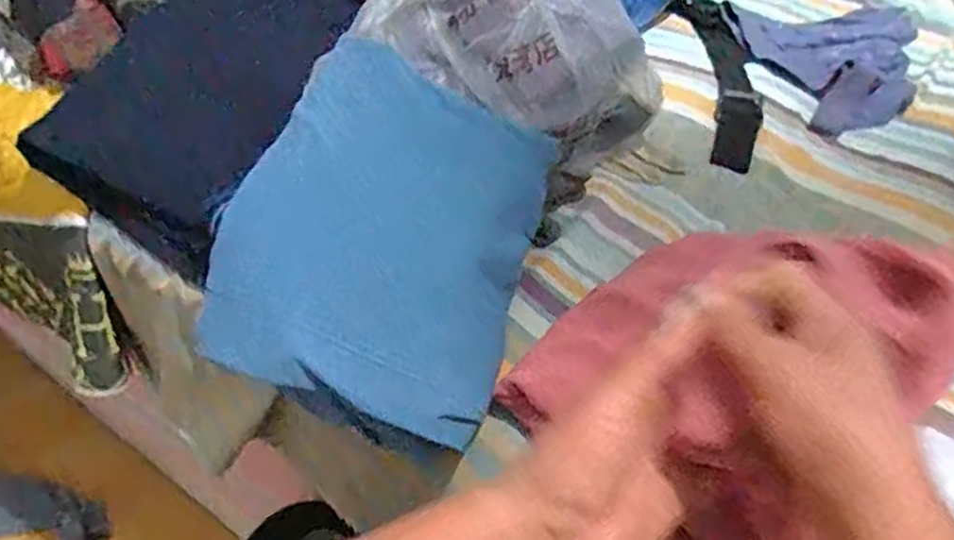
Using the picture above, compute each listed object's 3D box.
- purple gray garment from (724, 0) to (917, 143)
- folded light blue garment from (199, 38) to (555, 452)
[{"bbox_3d":[0.425,-0.245,0.839,0.208,0.035,0.261,-3,44,-7],"label":"purple gray garment"},{"bbox_3d":[-0.059,-0.030,0.512,0.195,0.030,0.274,16,59,-2],"label":"folded light blue garment"}]

